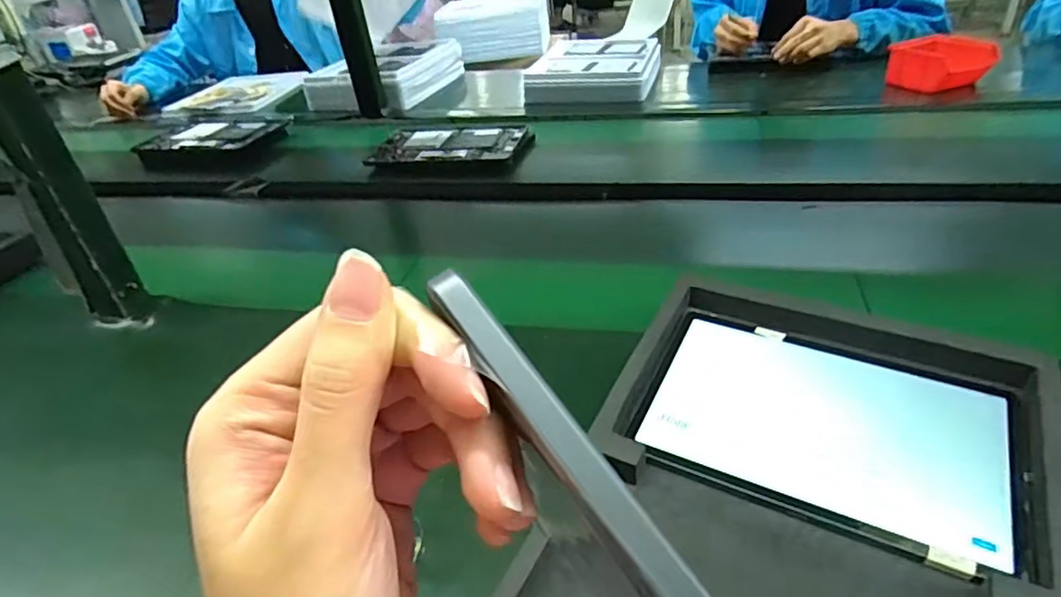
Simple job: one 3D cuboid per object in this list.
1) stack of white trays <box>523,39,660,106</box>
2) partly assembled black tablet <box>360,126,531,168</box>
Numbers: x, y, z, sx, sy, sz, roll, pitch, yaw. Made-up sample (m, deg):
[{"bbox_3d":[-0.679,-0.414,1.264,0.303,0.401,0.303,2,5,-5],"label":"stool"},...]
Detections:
[{"bbox_3d":[0.150,-0.531,1.379,0.277,0.058,0.338,5,37,17],"label":"stack of white trays"},{"bbox_3d":[-0.142,-0.273,1.071,0.279,0.019,0.167,0,35,11],"label":"partly assembled black tablet"}]

